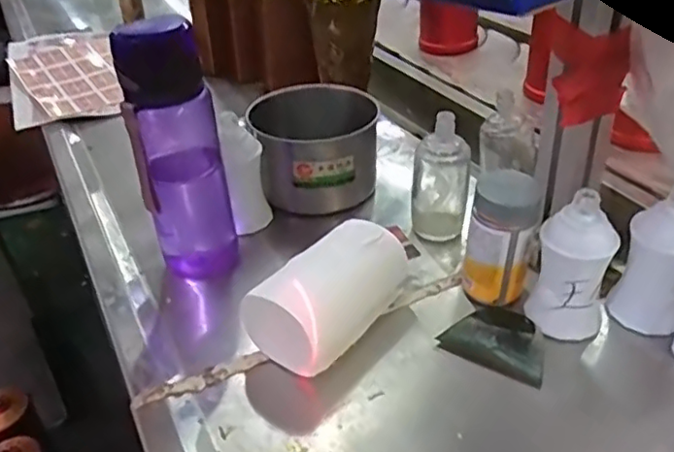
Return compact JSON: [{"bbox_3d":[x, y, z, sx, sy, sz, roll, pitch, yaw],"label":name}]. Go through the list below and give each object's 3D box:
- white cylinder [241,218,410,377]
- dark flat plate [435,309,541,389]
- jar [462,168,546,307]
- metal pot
[{"bbox_3d":[-0.005,0.059,0.513,0.065,0.067,0.135,23,44,34],"label":"white cylinder"},{"bbox_3d":[0.128,0.089,0.497,0.080,0.017,0.052,18,42,29],"label":"dark flat plate"},{"bbox_3d":[0.135,0.010,0.516,0.055,0.103,0.048,6,37,16],"label":"jar"},{"bbox_3d":[-0.027,-0.079,0.674,0.117,0.102,0.112,-3,35,2],"label":"metal pot"}]

